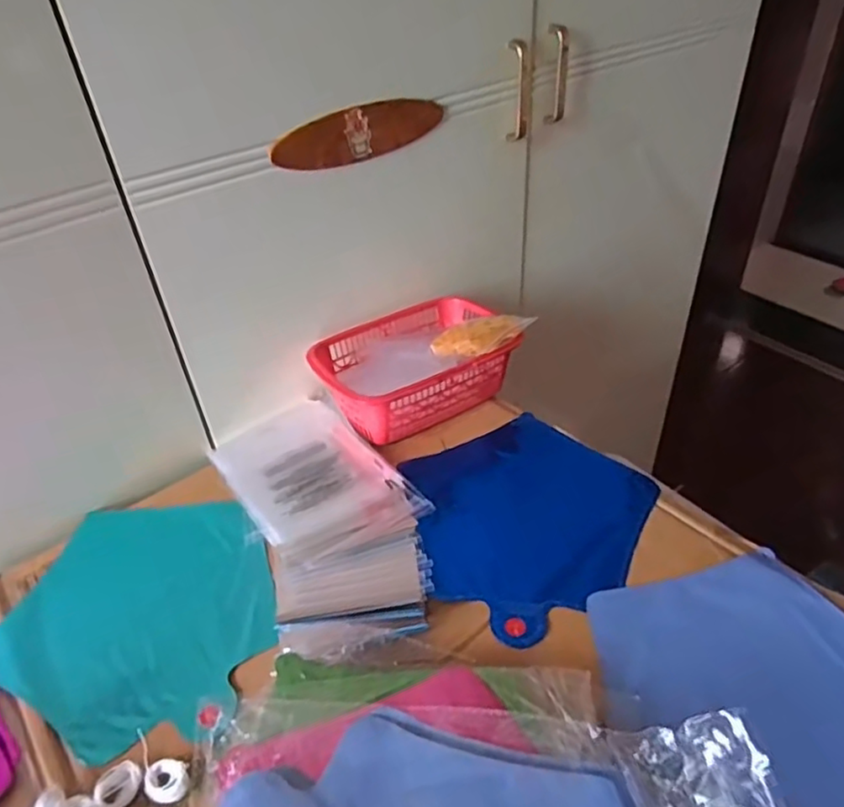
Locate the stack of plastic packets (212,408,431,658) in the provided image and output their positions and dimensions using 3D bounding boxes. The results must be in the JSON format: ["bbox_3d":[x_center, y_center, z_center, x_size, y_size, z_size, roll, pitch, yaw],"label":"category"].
[{"bbox_3d":[-0.090,0.086,0.594,0.153,0.039,0.330,-20,41,-18],"label":"stack of plastic packets"}]

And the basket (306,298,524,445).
[{"bbox_3d":[-0.007,-0.041,0.704,0.214,0.069,0.146,-23,42,-22],"label":"basket"}]

